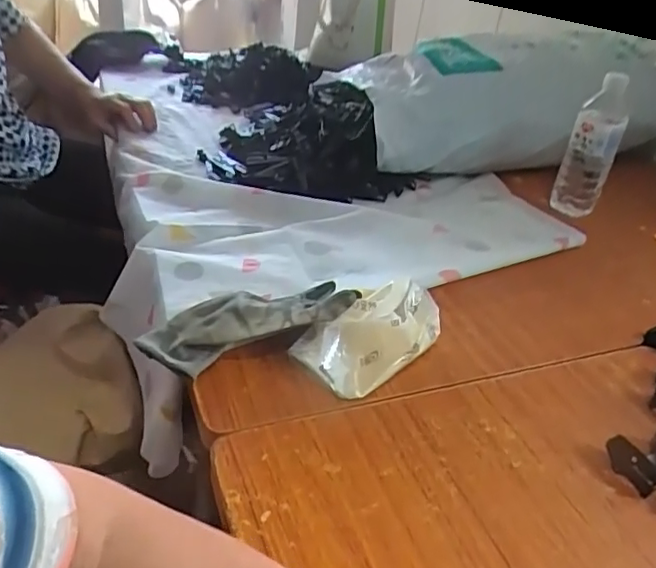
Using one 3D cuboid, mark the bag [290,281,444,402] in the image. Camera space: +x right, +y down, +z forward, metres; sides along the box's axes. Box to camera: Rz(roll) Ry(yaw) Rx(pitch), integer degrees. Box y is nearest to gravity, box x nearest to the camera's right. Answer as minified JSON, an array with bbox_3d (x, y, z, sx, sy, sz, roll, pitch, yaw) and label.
[{"bbox_3d":[0.044,0.047,0.568,0.130,0.065,0.078,-22,44,-35],"label":"bag"}]

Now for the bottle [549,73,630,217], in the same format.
[{"bbox_3d":[0.388,-0.190,0.870,0.069,0.191,0.064,19,36,17],"label":"bottle"}]

